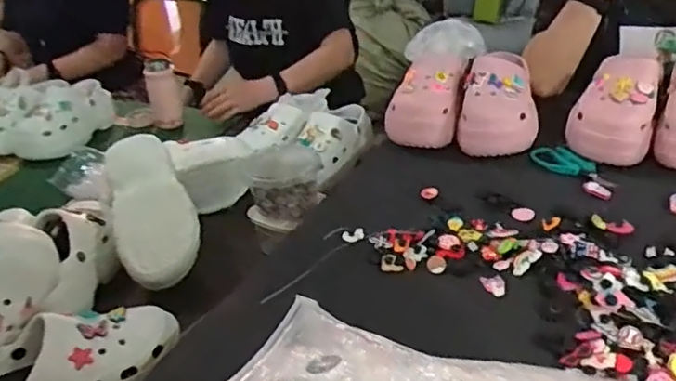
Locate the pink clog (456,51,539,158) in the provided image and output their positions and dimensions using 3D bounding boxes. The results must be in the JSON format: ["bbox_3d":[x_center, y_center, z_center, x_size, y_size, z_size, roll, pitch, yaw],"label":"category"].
[{"bbox_3d":[0.248,-0.146,0.965,0.115,0.098,0.207,0,30,12],"label":"pink clog"}]

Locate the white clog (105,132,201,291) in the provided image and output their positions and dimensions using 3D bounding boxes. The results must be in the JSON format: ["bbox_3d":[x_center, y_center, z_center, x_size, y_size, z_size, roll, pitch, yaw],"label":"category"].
[{"bbox_3d":[-0.269,0.019,0.887,0.108,0.083,0.240,-15,61,-14],"label":"white clog"}]

